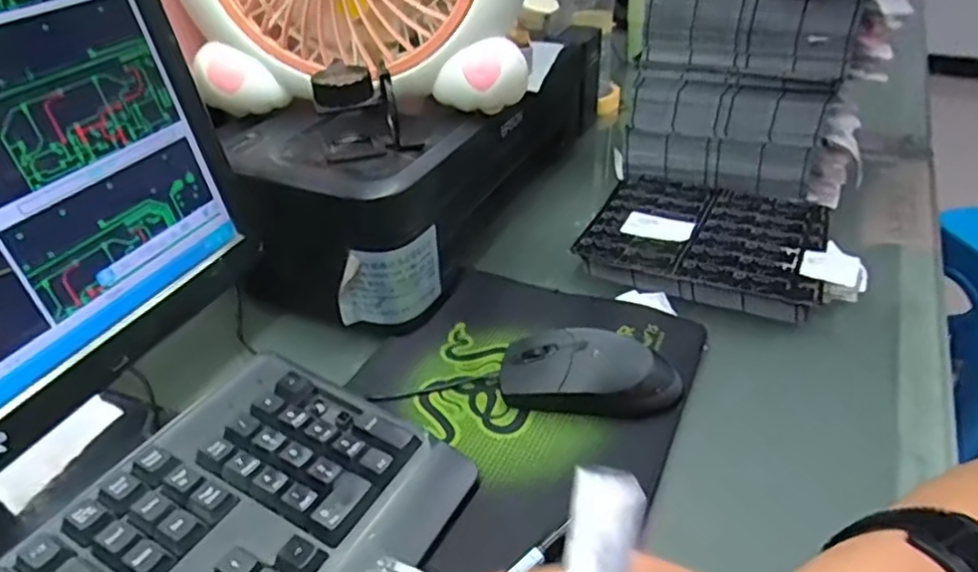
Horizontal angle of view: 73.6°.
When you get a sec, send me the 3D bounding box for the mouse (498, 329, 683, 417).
[{"bbox_3d":[0.063,0.055,0.414,0.113,0.036,0.057,9,36,16],"label":"mouse"}]

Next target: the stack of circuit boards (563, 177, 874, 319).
[{"bbox_3d":[0.198,-0.038,0.558,0.208,0.029,0.173,15,38,24],"label":"stack of circuit boards"}]

